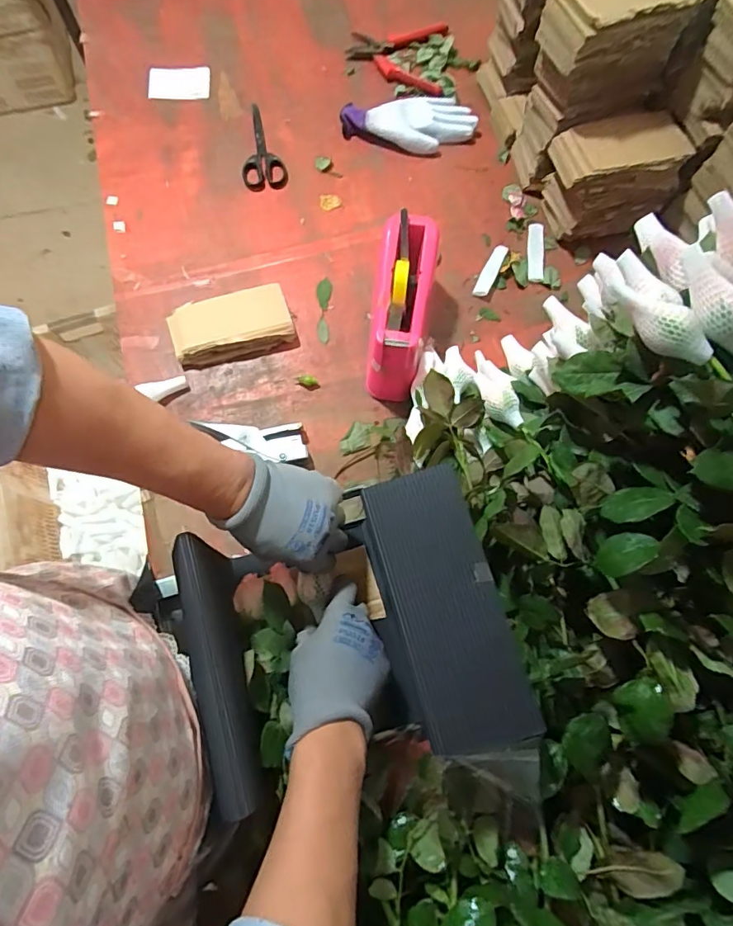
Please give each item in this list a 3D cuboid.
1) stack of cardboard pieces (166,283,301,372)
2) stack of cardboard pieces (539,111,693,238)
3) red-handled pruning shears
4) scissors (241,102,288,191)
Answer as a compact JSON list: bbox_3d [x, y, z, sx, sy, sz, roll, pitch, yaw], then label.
[{"bbox_3d":[-0.176,-0.179,0.646,0.152,0.030,0.086,-13,74,-6],"label":"stack of cardboard pieces"},{"bbox_3d":[0.330,-0.384,0.672,0.155,0.112,0.111,-15,74,-6],"label":"stack of cardboard pieces"},{"bbox_3d":[0.048,-0.677,0.816,0.161,0.014,0.154,7,73,1],"label":"red-handled pruning shears"},{"bbox_3d":[-0.164,-0.486,0.754,0.064,0.010,0.164,-11,74,-5],"label":"scissors"}]

